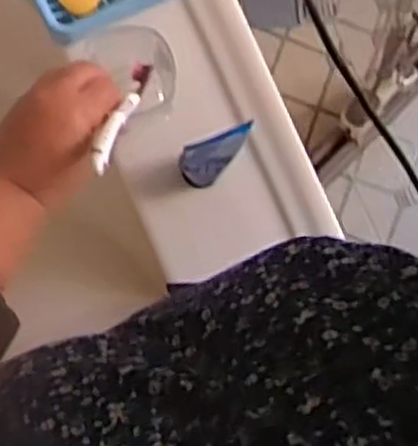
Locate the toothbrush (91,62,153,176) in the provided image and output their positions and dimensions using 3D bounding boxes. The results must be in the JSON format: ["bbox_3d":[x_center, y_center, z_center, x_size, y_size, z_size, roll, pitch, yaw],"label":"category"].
[{"bbox_3d":[-0.062,-0.079,0.582,0.015,0.170,0.011,20,124,-6],"label":"toothbrush"}]

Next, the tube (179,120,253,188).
[{"bbox_3d":[0.002,-0.049,0.642,0.048,0.132,0.027,-18,89,-8],"label":"tube"}]

